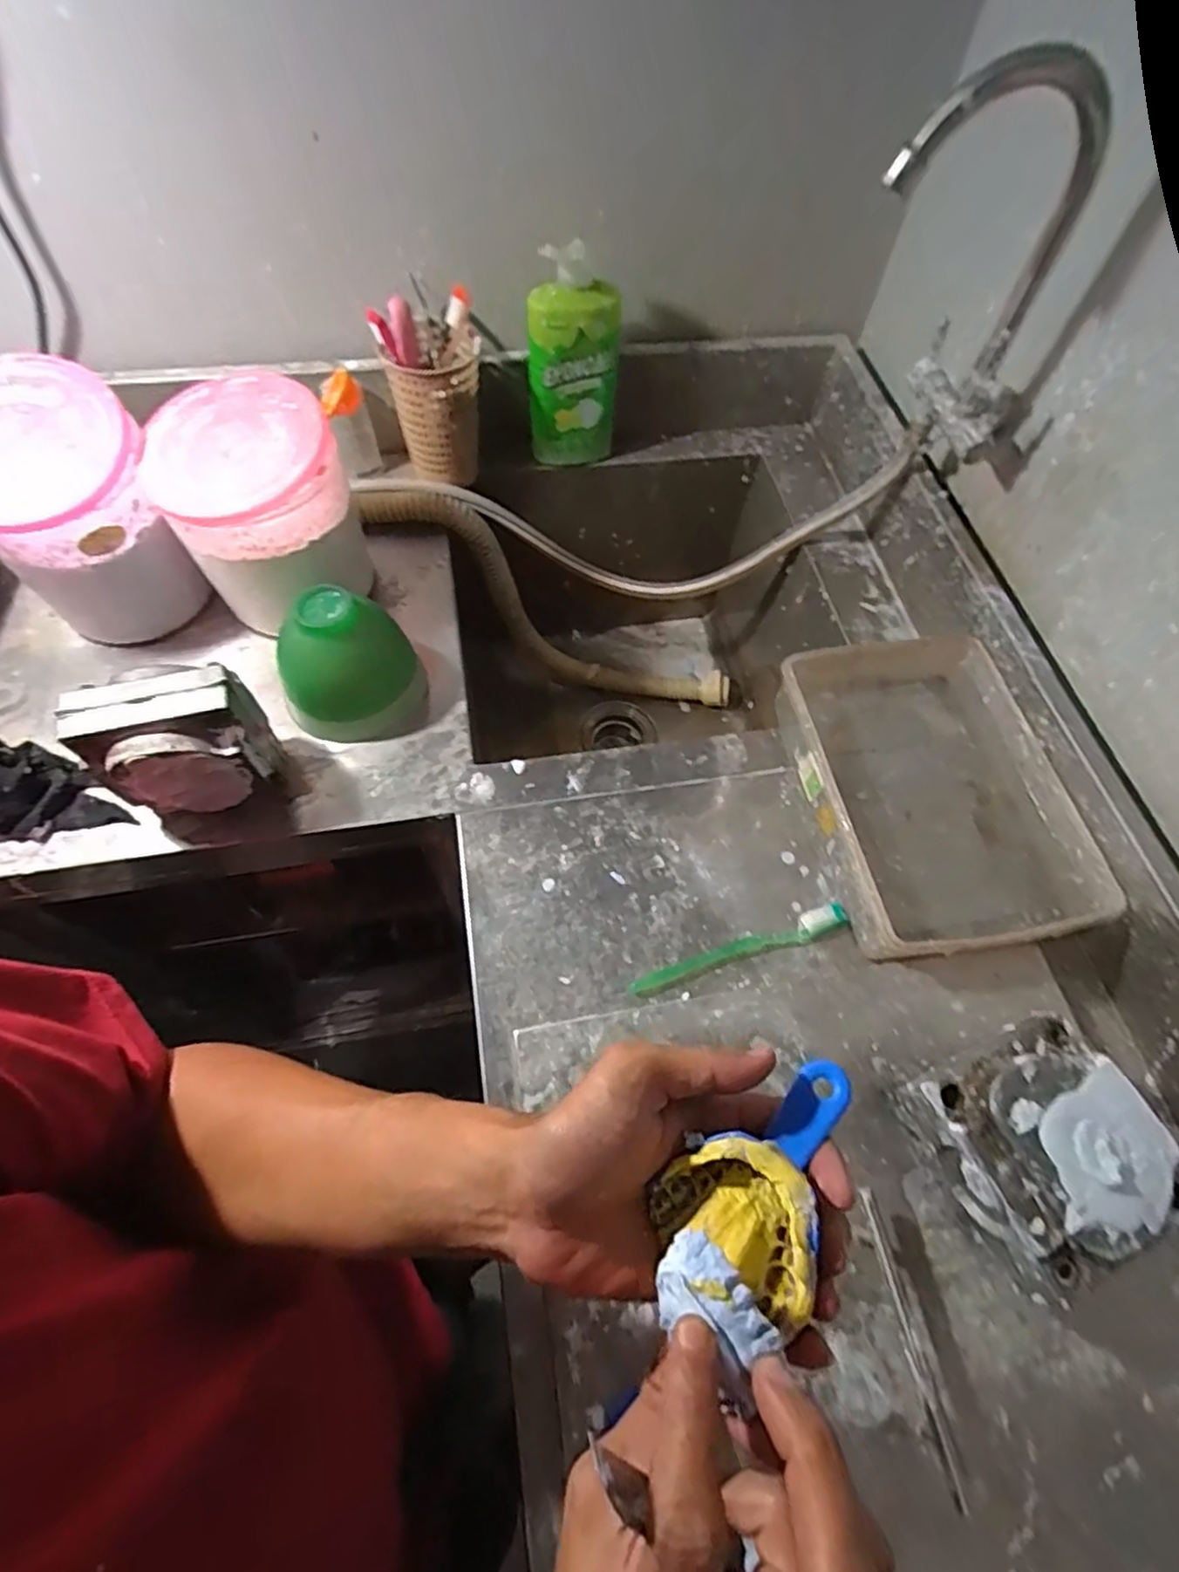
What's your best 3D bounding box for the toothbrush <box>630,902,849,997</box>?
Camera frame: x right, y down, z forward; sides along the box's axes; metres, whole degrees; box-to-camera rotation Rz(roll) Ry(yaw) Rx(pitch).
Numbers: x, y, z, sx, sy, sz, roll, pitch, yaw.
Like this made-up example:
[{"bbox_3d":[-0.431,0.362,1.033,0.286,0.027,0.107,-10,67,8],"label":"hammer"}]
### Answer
[{"bbox_3d":[0.123,0.133,0.537,0.185,0.012,0.020,-17,64,-12],"label":"toothbrush"}]

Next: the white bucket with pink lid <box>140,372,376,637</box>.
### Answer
[{"bbox_3d":[-0.294,-0.249,0.607,0.147,0.168,0.128,-27,66,-16],"label":"white bucket with pink lid"}]

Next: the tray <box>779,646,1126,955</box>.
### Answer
[{"bbox_3d":[0.287,0.004,0.579,0.194,0.068,0.270,-5,62,-6],"label":"tray"}]

